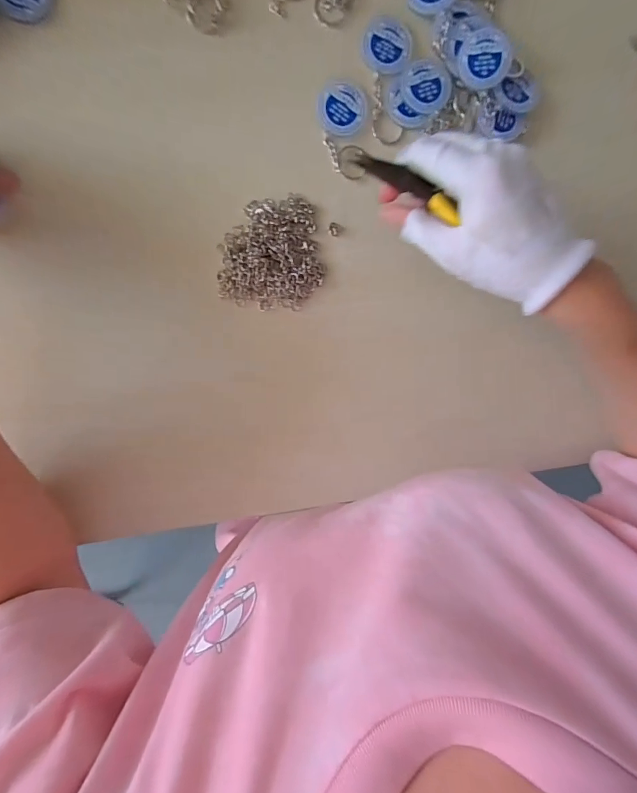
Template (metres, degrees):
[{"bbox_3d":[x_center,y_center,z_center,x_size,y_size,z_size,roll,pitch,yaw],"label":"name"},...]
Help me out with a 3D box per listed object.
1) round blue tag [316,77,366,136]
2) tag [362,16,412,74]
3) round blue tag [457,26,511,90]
[{"bbox_3d":[0.017,-0.214,0.296,0.035,0.004,0.038,-1,97,-6],"label":"round blue tag"},{"bbox_3d":[0.051,-0.257,0.293,0.036,0.004,0.039,-1,97,-6],"label":"tag"},{"bbox_3d":[0.121,-0.245,0.293,0.036,0.006,0.036,1,107,4],"label":"round blue tag"}]

